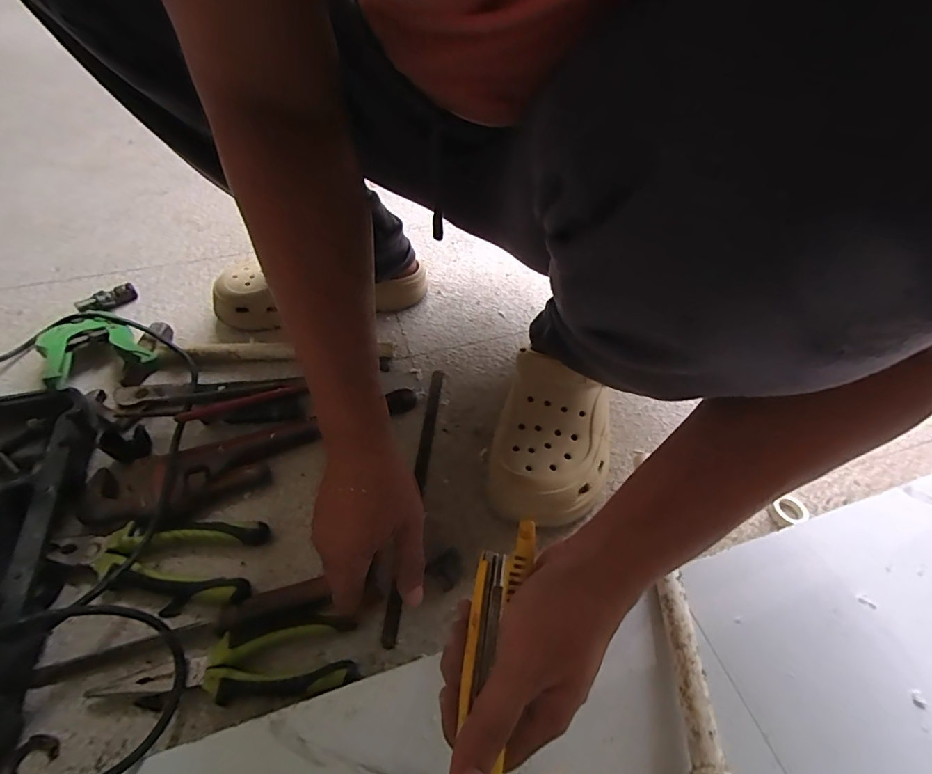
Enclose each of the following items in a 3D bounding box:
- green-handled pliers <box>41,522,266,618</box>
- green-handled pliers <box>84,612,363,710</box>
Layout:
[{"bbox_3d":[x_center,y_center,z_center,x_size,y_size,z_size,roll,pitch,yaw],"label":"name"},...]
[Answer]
[{"bbox_3d":[-0.272,0.155,0.395,0.174,0.033,0.073,0,51,-2],"label":"green-handled pliers"},{"bbox_3d":[-0.180,0.211,0.350,0.182,0.017,0.057,-3,51,-3],"label":"green-handled pliers"}]

